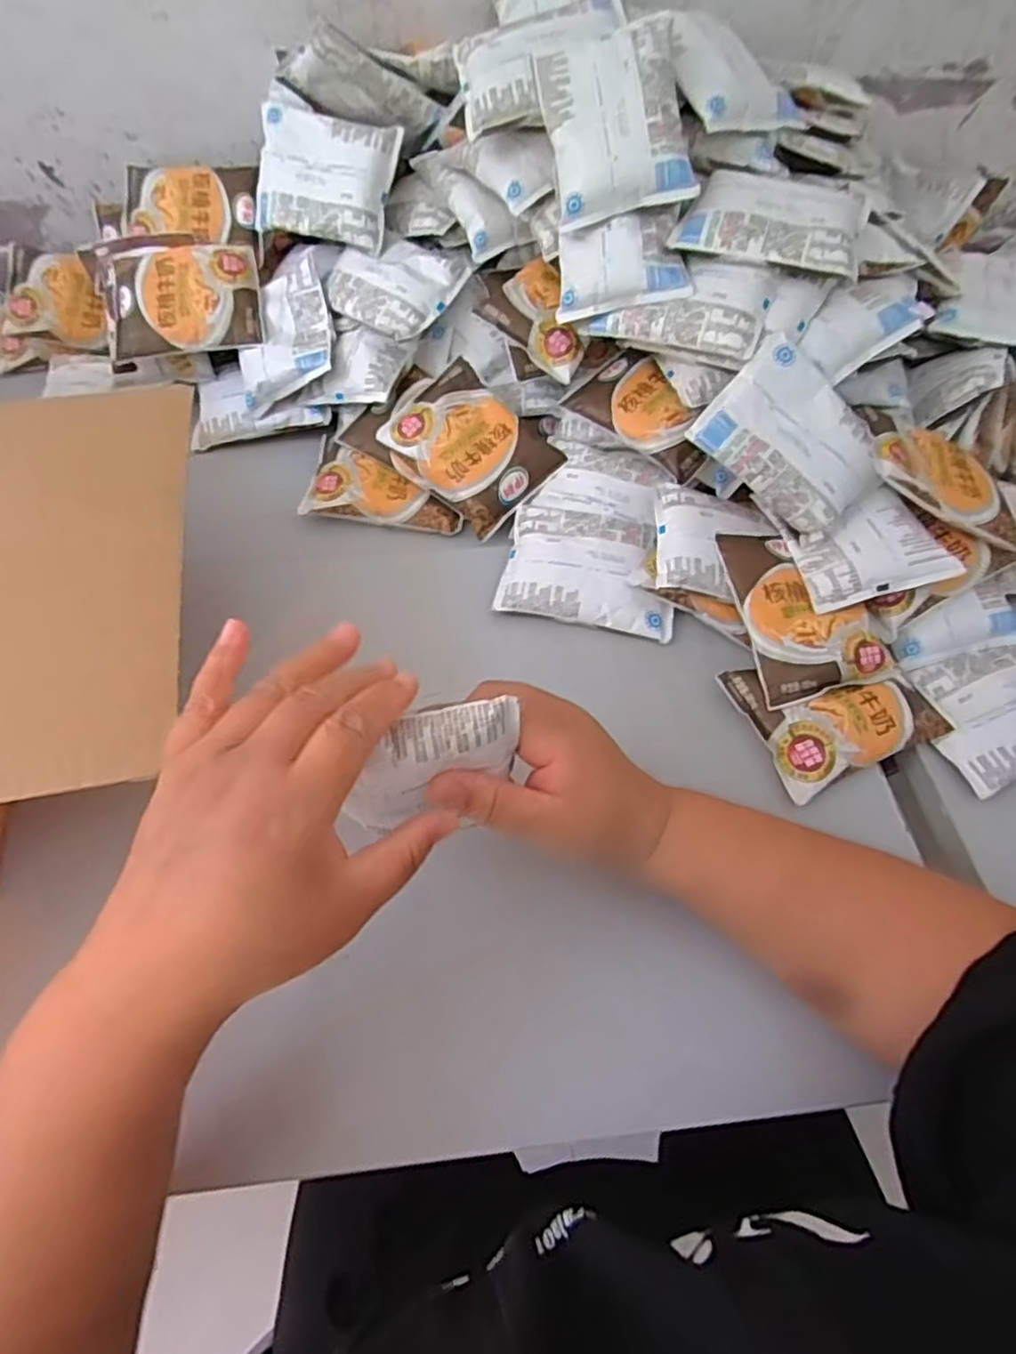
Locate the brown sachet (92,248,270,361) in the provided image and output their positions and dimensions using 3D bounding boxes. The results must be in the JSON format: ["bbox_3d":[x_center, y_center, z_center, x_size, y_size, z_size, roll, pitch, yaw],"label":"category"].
[{"bbox_3d":[-0.284,-0.328,0.602,0.134,0.019,0.101,-7,84,0],"label":"brown sachet"}]

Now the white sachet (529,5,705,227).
[{"bbox_3d":[0.074,-0.395,0.491,0.095,0.021,0.126,-8,89,14],"label":"white sachet"}]

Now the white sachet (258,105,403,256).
[{"bbox_3d":[-0.156,-0.424,0.592,0.118,0.092,0.021,16,14,8],"label":"white sachet"}]

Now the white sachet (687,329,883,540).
[{"bbox_3d":[0.201,-0.165,0.484,0.122,0.020,0.095,40,87,0],"label":"white sachet"}]

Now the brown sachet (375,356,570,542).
[{"bbox_3d":[-0.026,-0.190,0.567,0.102,0.028,0.128,-44,84,-8],"label":"brown sachet"}]

